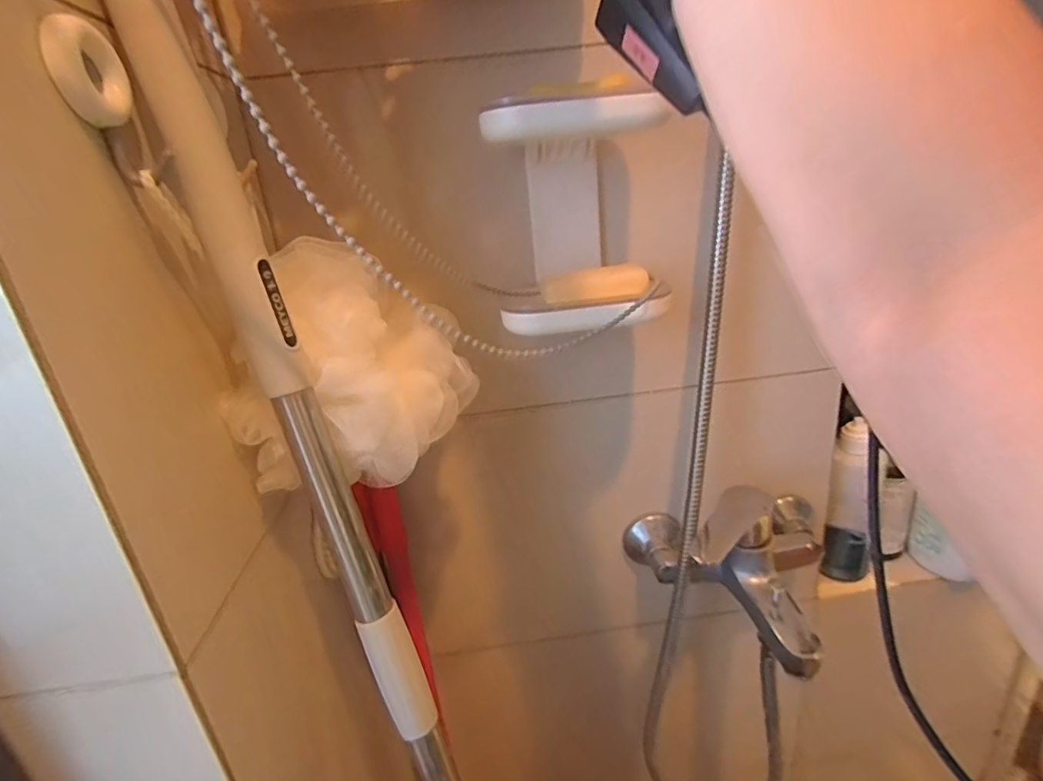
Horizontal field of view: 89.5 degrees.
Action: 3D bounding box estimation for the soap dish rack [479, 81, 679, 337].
[{"bbox_3d":[0.036,-0.133,0.394,0.115,0.151,0.113,-7,22,-6],"label":"soap dish rack"}]

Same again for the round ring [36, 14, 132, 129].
[{"bbox_3d":[-0.191,-0.140,0.233,0.012,0.039,0.037,-7,22,-6],"label":"round ring"}]

